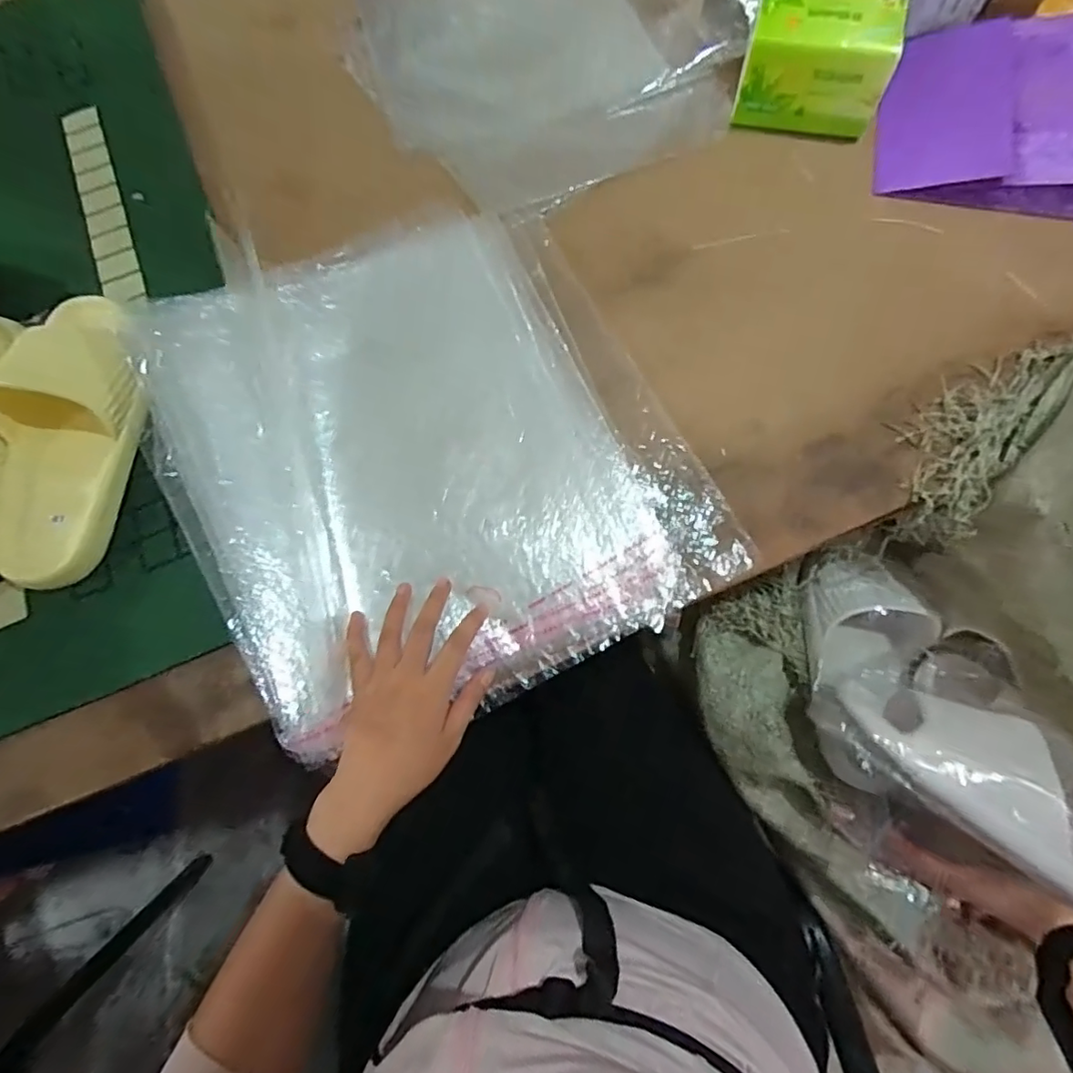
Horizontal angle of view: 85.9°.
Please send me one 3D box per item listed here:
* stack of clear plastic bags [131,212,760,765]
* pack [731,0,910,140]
[{"bbox_3d":[-0.083,-0.068,0.473,0.390,0.032,0.405,-26,80,-9],"label":"stack of clear plastic bags"},{"bbox_3d":[0.270,-0.457,0.558,0.131,0.095,0.065,12,72,5],"label":"pack"}]

